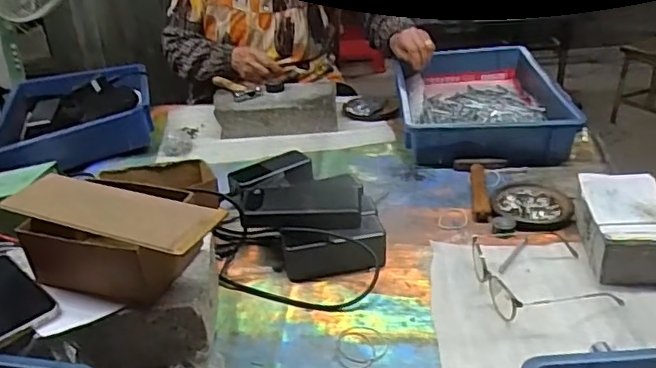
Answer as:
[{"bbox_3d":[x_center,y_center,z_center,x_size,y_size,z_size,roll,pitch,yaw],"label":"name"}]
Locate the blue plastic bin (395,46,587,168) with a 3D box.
[{"bbox_3d":[0.277,-0.163,1.153,0.280,0.083,0.426,-3,28,3],"label":"blue plastic bin"}]

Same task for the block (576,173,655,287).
[{"bbox_3d":[0.373,0.053,0.741,0.105,0.073,0.148,2,29,8],"label":"block"}]

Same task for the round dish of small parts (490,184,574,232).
[{"bbox_3d":[0.292,0.031,0.860,0.107,0.017,0.128,2,29,11],"label":"round dish of small parts"}]

